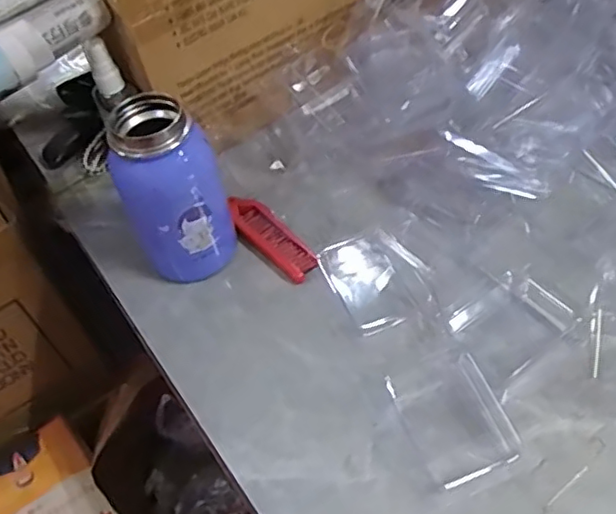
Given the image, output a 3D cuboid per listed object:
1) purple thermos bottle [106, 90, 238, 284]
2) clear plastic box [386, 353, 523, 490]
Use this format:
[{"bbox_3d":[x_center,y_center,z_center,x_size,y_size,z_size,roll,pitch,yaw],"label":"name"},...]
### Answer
[{"bbox_3d":[-0.100,-0.044,0.462,0.070,0.138,0.063,-9,50,-1],"label":"purple thermos bottle"},{"bbox_3d":[0.094,0.100,0.395,0.062,0.016,0.086,-19,51,-9],"label":"clear plastic box"}]

